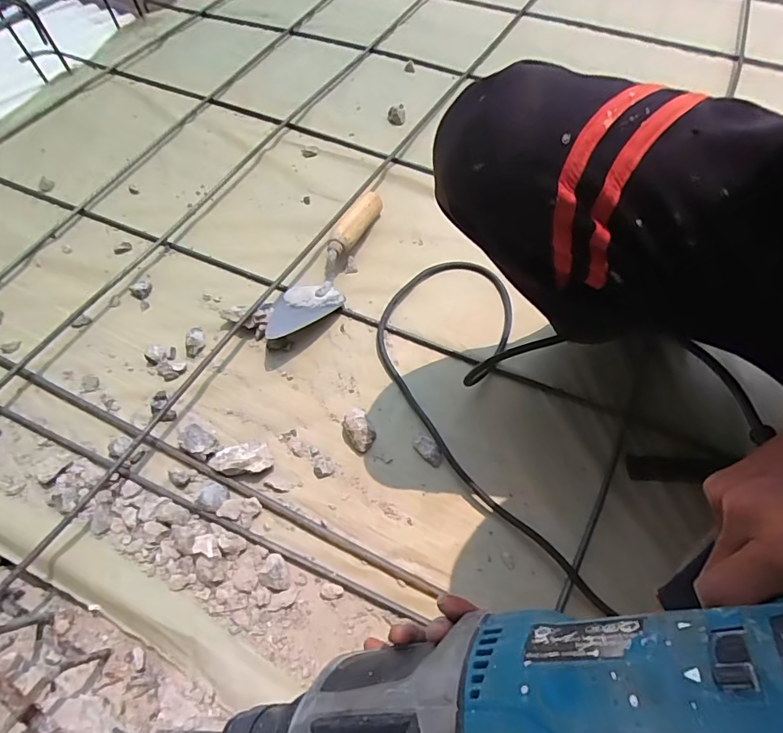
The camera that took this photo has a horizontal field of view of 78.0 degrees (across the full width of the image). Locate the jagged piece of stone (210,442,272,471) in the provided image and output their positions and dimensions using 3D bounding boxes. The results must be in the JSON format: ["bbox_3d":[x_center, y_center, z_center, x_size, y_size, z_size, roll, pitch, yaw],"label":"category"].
[{"bbox_3d":[-0.155,0.093,0.501,0.063,0.021,0.032,1,58,-1],"label":"jagged piece of stone"}]

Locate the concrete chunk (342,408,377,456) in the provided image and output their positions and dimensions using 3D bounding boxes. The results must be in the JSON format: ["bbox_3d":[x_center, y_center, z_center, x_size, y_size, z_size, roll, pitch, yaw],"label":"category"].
[{"bbox_3d":[-0.035,0.070,0.519,0.032,0.023,0.042,-27,63,-17],"label":"concrete chunk"}]

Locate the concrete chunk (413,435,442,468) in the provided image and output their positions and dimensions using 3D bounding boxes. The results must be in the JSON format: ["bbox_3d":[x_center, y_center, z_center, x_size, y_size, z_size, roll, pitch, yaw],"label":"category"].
[{"bbox_3d":[0.040,0.090,0.514,0.019,0.013,0.035,-36,66,-21],"label":"concrete chunk"}]

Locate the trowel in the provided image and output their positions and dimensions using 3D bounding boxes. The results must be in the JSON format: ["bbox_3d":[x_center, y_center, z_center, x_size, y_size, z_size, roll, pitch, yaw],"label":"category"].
[{"bbox_3d":[-0.074,-0.128,0.618,0.076,0.043,0.269,31,65,13],"label":"trowel"}]

